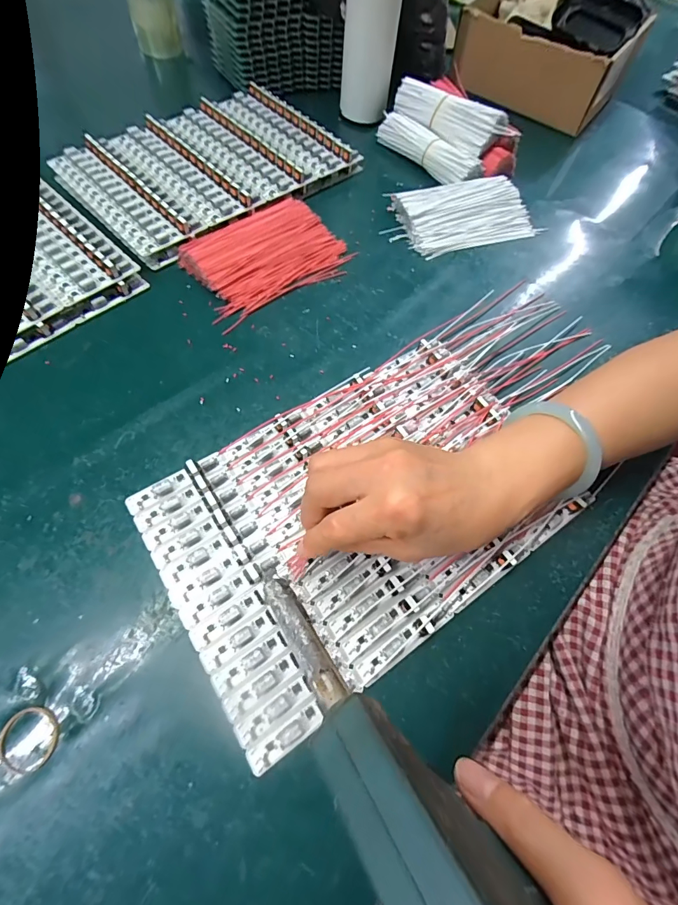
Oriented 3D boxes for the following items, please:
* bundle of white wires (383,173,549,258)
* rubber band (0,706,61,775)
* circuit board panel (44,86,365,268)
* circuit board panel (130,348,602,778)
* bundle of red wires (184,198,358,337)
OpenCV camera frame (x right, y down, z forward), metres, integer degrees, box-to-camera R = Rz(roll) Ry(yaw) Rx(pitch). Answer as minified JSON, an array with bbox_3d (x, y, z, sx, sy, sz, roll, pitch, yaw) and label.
[{"bbox_3d":[0.144,-0.276,0.454,0.155,0.028,0.090,-16,65,-12],"label":"bundle of white wires"},{"bbox_3d":[-0.172,0.159,0.220,0.031,0.004,0.031,2,63,-3],"label":"rubber band"},{"bbox_3d":[-0.146,-0.322,0.447,0.282,0.033,0.188,-39,72,-20],"label":"circuit board panel"},{"bbox_3d":[0.019,0.035,0.292,0.287,0.014,0.191,-29,69,-17],"label":"circuit board panel"},{"bbox_3d":[-0.073,-0.202,0.402,0.155,0.024,0.112,-33,70,-18],"label":"bundle of red wires"}]

